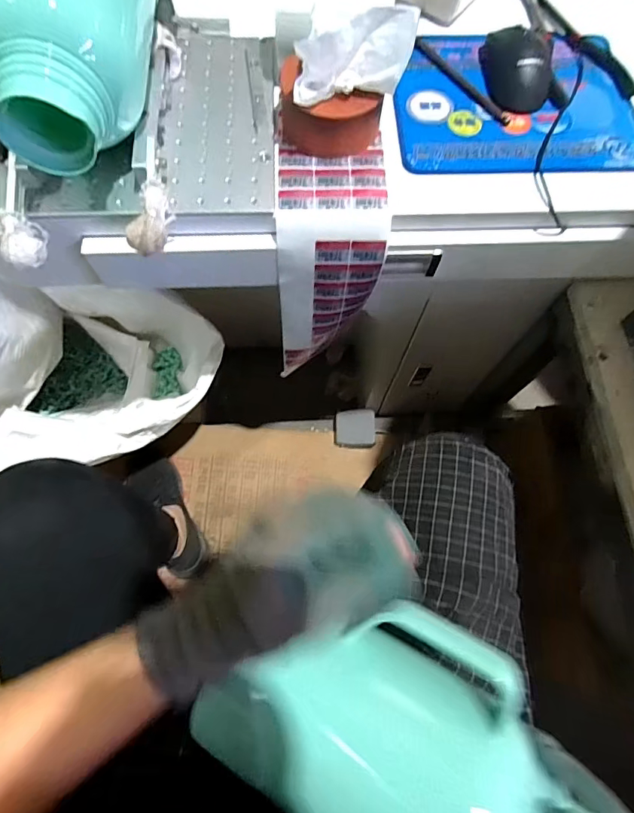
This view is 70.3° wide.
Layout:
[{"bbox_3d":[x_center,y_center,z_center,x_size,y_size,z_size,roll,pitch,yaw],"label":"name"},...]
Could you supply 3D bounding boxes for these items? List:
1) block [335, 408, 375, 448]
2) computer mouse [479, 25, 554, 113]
[{"bbox_3d":[0.078,0.043,0.925,0.079,0.021,0.085,4,70,0],"label":"block"},{"bbox_3d":[0.216,-0.363,0.478,0.064,0.035,0.103,1,70,-1],"label":"computer mouse"}]

